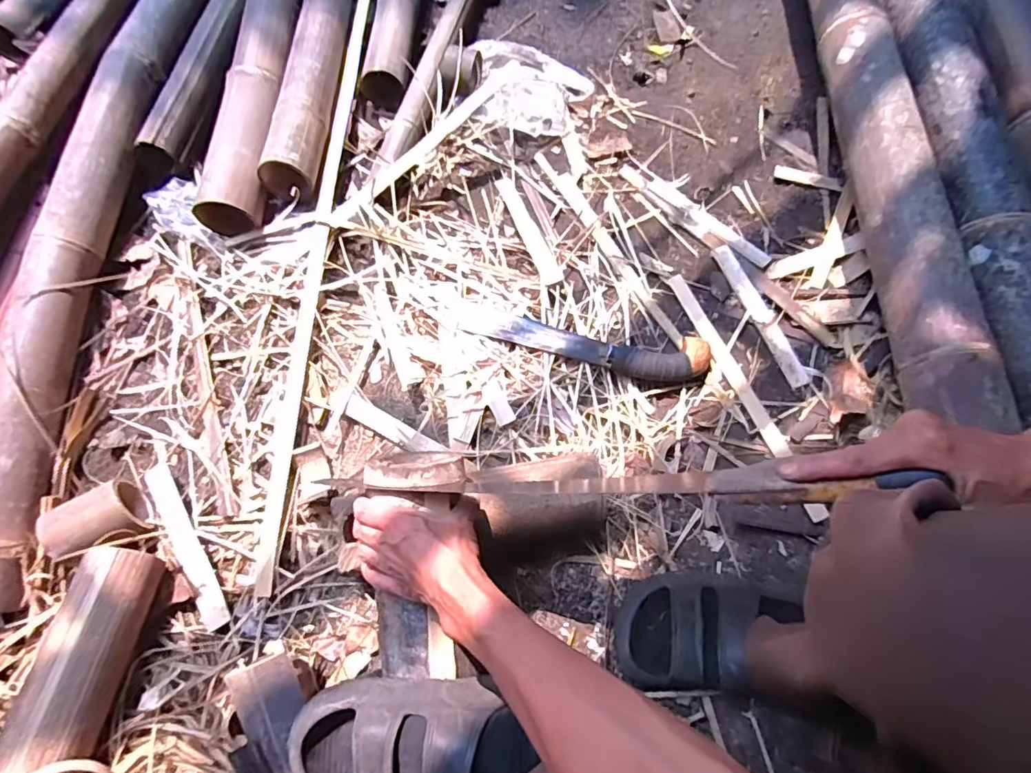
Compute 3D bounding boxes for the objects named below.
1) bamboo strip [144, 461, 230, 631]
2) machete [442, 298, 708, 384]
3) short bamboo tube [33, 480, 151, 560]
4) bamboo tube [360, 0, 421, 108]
[{"bbox_3d":[-0.378,0.174,0.585,0.029,0.011,0.211,-33,73,-11],"label":"bamboo strip"},{"bbox_3d":[0.078,-0.054,0.653,0.329,0.027,0.063,9,70,3],"label":"machete"},{"bbox_3d":[-0.476,0.151,0.583,0.089,0.051,0.067,-30,73,-10],"label":"short bamboo tube"},{"bbox_3d":[-0.198,-0.756,0.902,0.096,0.070,0.653,2,70,1],"label":"bamboo tube"}]

